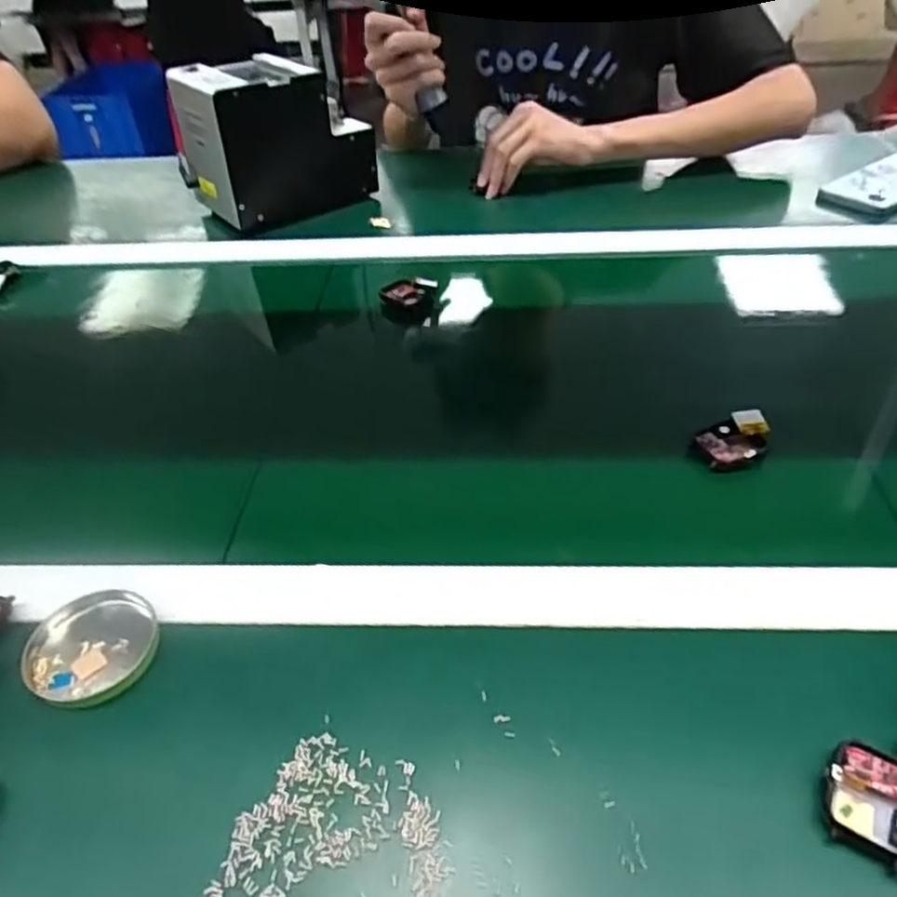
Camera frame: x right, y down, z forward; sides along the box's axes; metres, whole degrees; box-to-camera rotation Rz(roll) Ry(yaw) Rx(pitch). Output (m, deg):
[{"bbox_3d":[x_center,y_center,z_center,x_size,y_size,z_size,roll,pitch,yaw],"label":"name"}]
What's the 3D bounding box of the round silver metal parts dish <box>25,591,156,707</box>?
[{"bbox_3d":[-0.190,0.106,0.379,0.065,0.010,0.065,-1,42,1],"label":"round silver metal parts dish"}]

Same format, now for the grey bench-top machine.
[{"bbox_3d":[-0.195,-0.353,0.802,0.187,0.142,0.122,-29,48,-26],"label":"grey bench-top machine"}]

